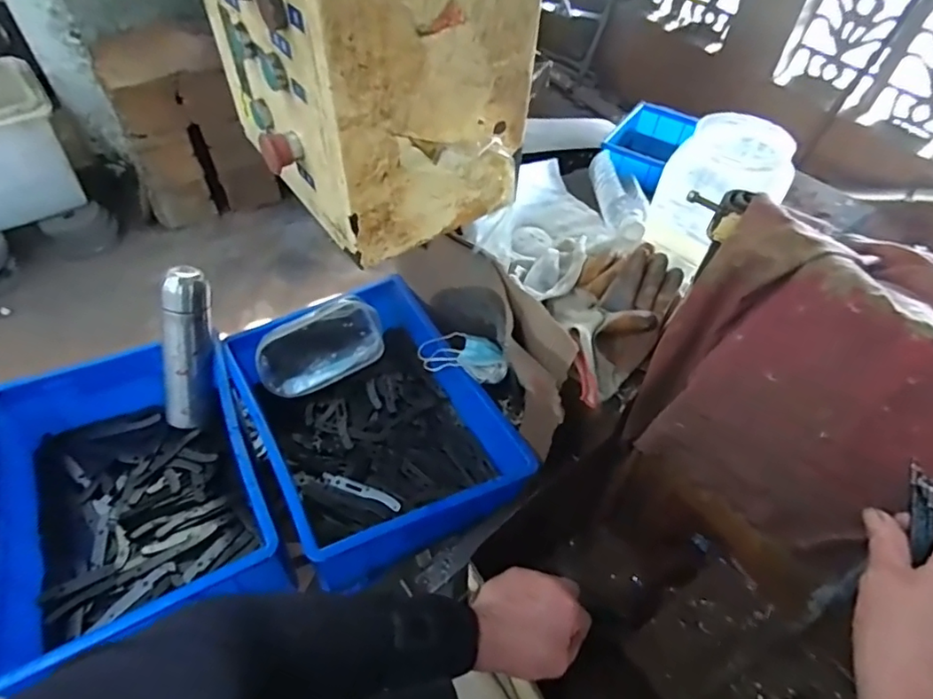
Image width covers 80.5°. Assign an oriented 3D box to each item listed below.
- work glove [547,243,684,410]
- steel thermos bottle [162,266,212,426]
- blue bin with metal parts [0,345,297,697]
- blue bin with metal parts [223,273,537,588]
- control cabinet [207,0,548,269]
[{"bbox_3d":[0.165,-0.040,0.646,0.123,0.074,0.179,36,58,23],"label":"work glove"},{"bbox_3d":[-0.401,0.002,0.797,0.063,0.245,0.056,15,22,8],"label":"steel thermos bottle"},{"bbox_3d":[-0.429,0.178,0.721,0.288,0.129,0.381,-20,55,-18],"label":"blue bin with metal parts"},{"bbox_3d":[-0.142,0.098,0.802,0.309,0.118,0.409,-23,56,-20],"label":"blue bin with metal parts"},{"bbox_3d":[-0.099,-0.275,0.505,0.207,0.284,0.259,-35,61,-27],"label":"control cabinet"}]

